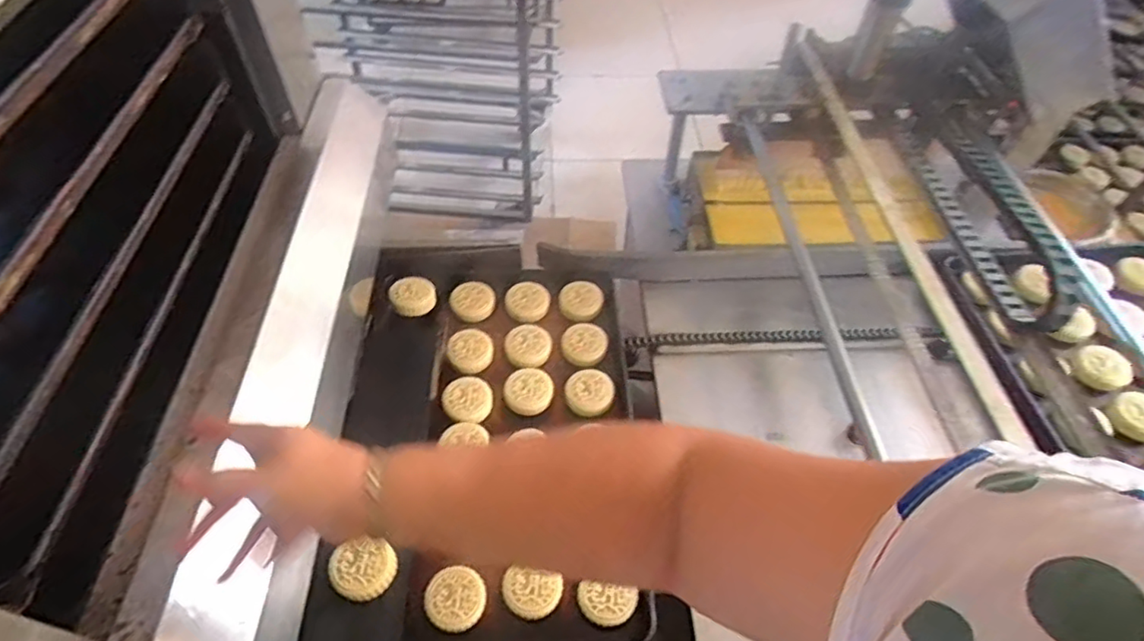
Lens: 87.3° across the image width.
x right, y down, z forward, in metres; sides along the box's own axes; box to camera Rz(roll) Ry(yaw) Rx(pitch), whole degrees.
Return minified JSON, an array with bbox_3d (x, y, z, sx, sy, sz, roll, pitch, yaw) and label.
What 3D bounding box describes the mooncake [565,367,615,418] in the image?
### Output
[{"bbox_3d":[0.028,0.110,0.912,0.071,0.025,0.083,-19,55,-16],"label":"mooncake"}]

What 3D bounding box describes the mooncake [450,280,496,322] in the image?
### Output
[{"bbox_3d":[-0.169,-0.037,1.018,0.071,0.017,0.085,-21,56,-17],"label":"mooncake"}]

